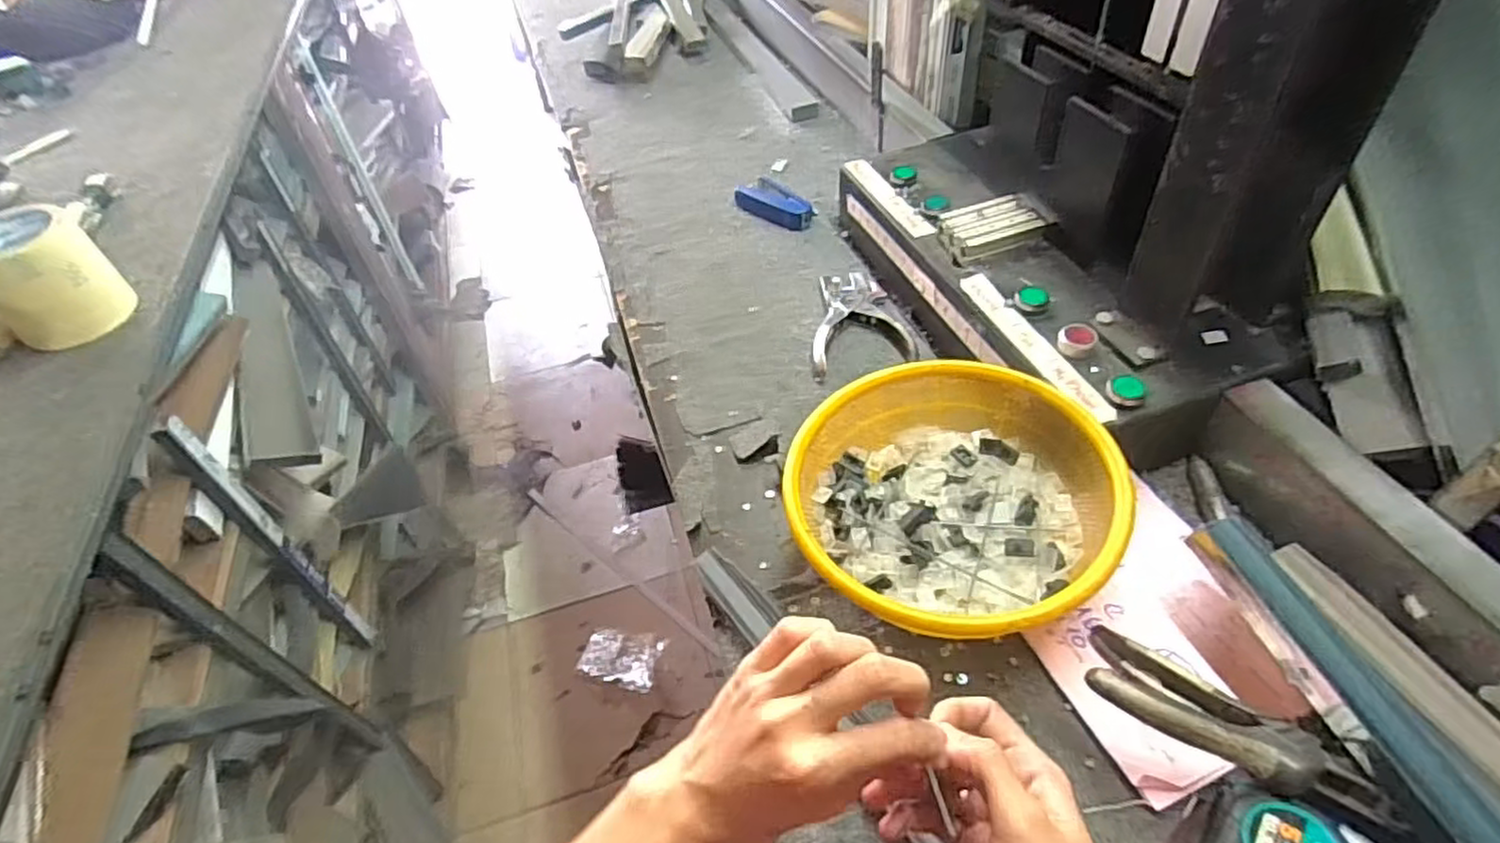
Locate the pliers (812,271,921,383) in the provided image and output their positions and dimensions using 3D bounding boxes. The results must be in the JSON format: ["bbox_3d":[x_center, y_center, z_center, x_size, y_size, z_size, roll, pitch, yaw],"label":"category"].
[{"bbox_3d":[0.109,-0.108,0.740,0.098,0.020,0.146,-5,47,1],"label":"pliers"}]

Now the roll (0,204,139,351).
[{"bbox_3d":[-0.645,-0.131,0.650,0.095,0.094,0.096,21,53,23],"label":"roll"}]

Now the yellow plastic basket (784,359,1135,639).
[{"bbox_3d":[0.145,0.061,0.534,0.223,0.091,0.227,-3,47,3],"label":"yellow plastic basket"}]

